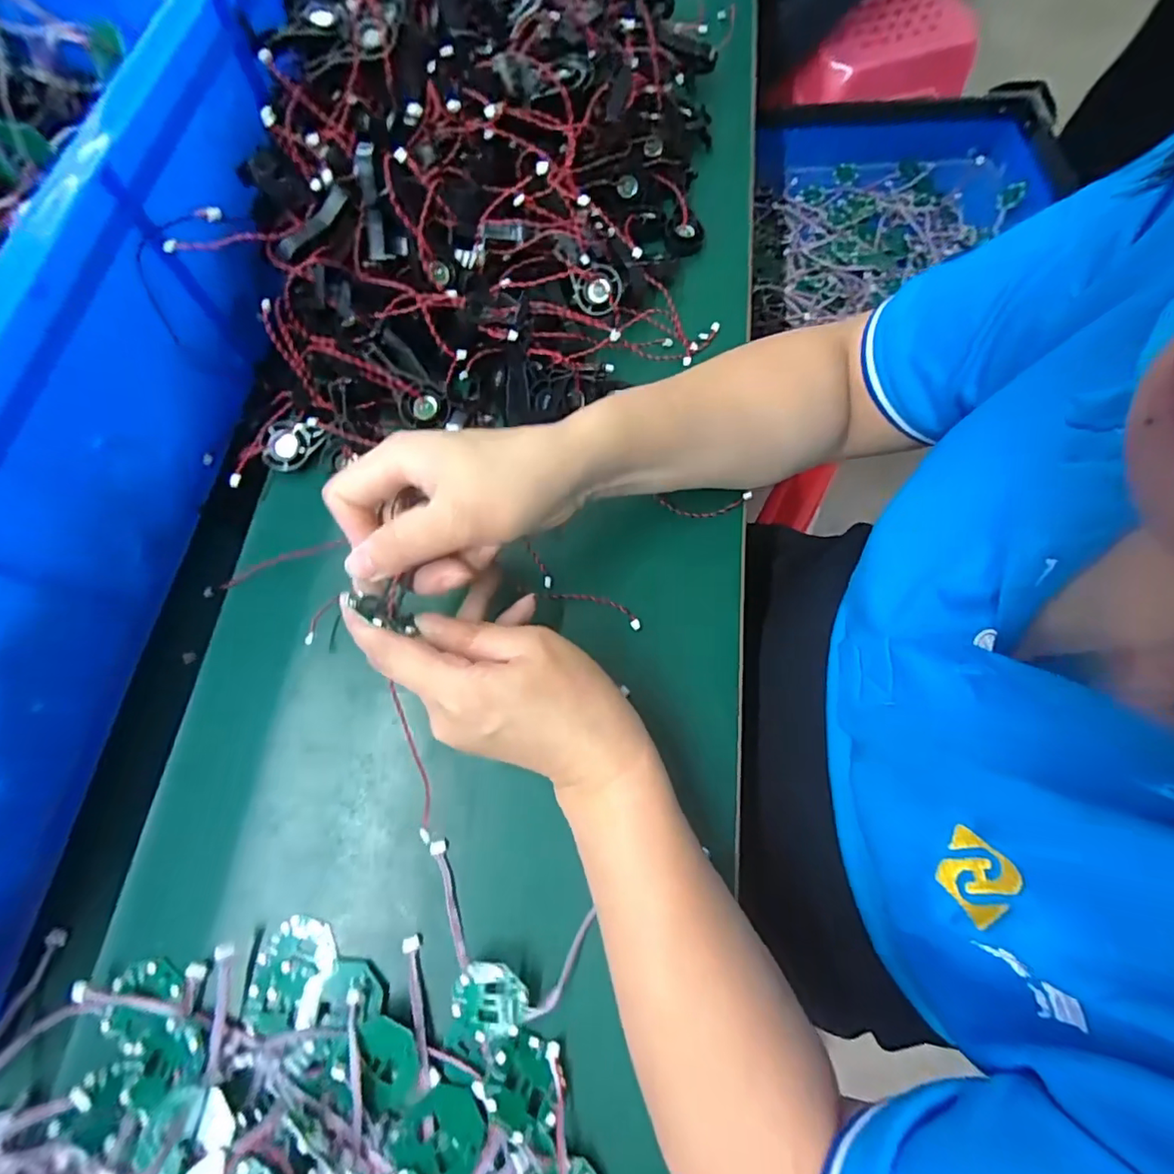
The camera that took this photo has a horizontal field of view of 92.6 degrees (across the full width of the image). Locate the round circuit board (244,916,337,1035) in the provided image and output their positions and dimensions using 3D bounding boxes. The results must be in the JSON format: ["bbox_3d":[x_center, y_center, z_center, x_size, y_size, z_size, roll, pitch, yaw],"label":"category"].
[{"bbox_3d":[-0.137,0.179,0.260,0.035,0.006,0.044,10,65,3],"label":"round circuit board"}]

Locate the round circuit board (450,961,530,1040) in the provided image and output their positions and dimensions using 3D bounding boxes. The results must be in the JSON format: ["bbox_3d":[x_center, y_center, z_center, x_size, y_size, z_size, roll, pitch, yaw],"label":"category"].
[{"bbox_3d":[-0.044,0.187,0.253,0.032,0.007,0.030,0,83,0],"label":"round circuit board"}]

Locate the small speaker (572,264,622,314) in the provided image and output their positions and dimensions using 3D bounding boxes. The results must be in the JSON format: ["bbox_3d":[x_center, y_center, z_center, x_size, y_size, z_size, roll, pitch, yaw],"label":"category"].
[{"bbox_3d":[0.007,-0.197,0.371,0.031,0.006,0.030,1,108,2],"label":"small speaker"}]

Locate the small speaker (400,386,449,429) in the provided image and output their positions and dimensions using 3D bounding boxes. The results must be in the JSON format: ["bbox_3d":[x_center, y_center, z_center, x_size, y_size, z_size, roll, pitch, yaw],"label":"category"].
[{"bbox_3d":[-0.097,-0.107,0.336,0.028,0.009,0.026,-43,102,-6],"label":"small speaker"}]

